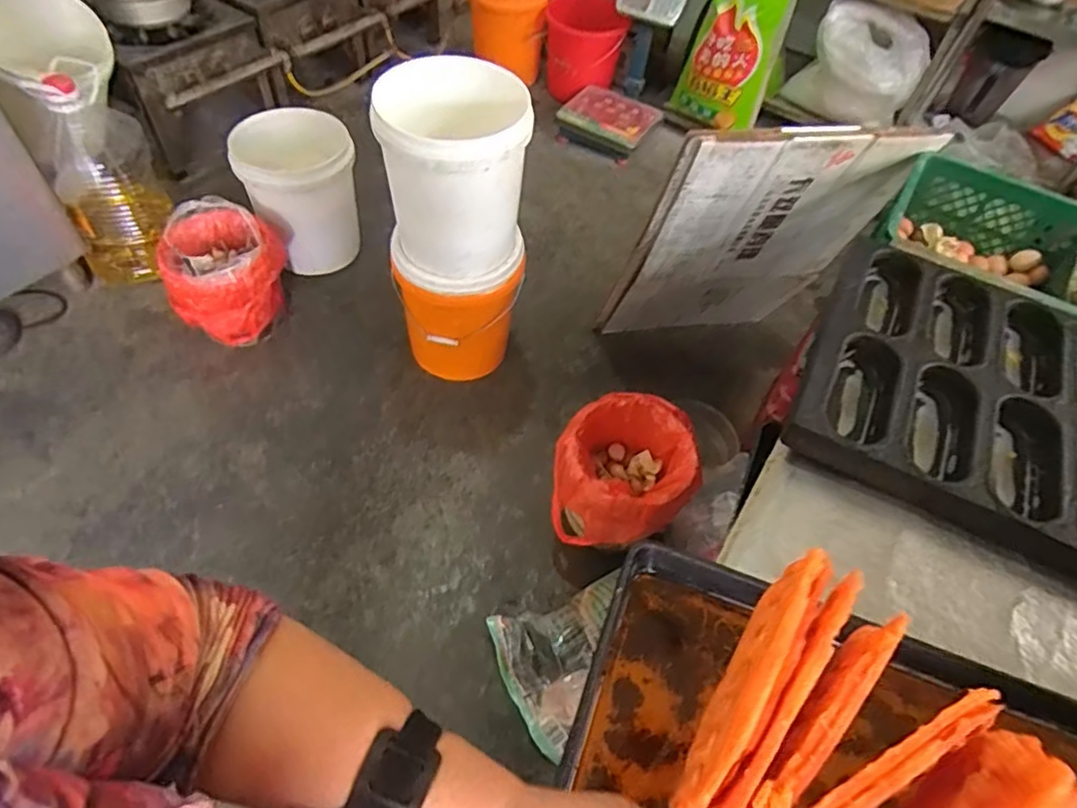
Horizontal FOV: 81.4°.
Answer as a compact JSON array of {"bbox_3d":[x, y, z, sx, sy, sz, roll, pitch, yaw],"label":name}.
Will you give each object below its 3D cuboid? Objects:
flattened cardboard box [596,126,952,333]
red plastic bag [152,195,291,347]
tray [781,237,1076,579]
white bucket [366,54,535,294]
[{"bbox_3d":[0.470,-0.354,1.473,0.530,0.753,0.032,-5,71,-6],"label":"flattened cardboard box"},{"bbox_3d":[-0.800,-0.325,1.625,0.290,0.263,0.285,-24,59,-21],"label":"red plastic bag"},{"bbox_3d":[0.640,0.022,0.779,0.603,0.049,0.430,28,56,15],"label":"tray"},{"bbox_3d":[-0.178,-0.464,1.327,0.286,0.387,0.286,3,54,-3],"label":"white bucket"}]

